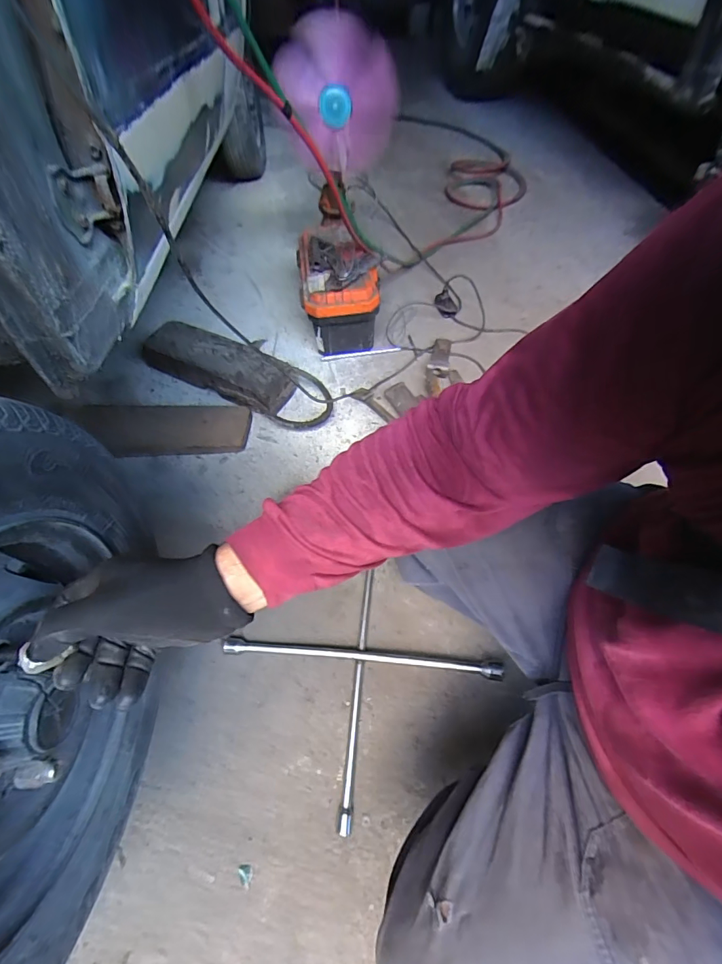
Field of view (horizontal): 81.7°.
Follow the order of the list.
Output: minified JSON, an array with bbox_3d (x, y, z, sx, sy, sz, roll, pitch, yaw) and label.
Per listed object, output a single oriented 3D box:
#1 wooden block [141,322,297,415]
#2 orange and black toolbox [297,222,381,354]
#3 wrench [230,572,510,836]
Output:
[{"bbox_3d":[-0.406,-0.327,1.149,0.447,0.096,0.148,26,61,17],"label":"wooden block"},{"bbox_3d":[-0.065,-0.575,1.274,0.226,0.225,0.346,-7,56,-1],"label":"orange and black toolbox"},{"bbox_3d":[-0.005,0.326,0.765,0.350,0.042,0.366,-36,61,-20],"label":"wrench"}]

